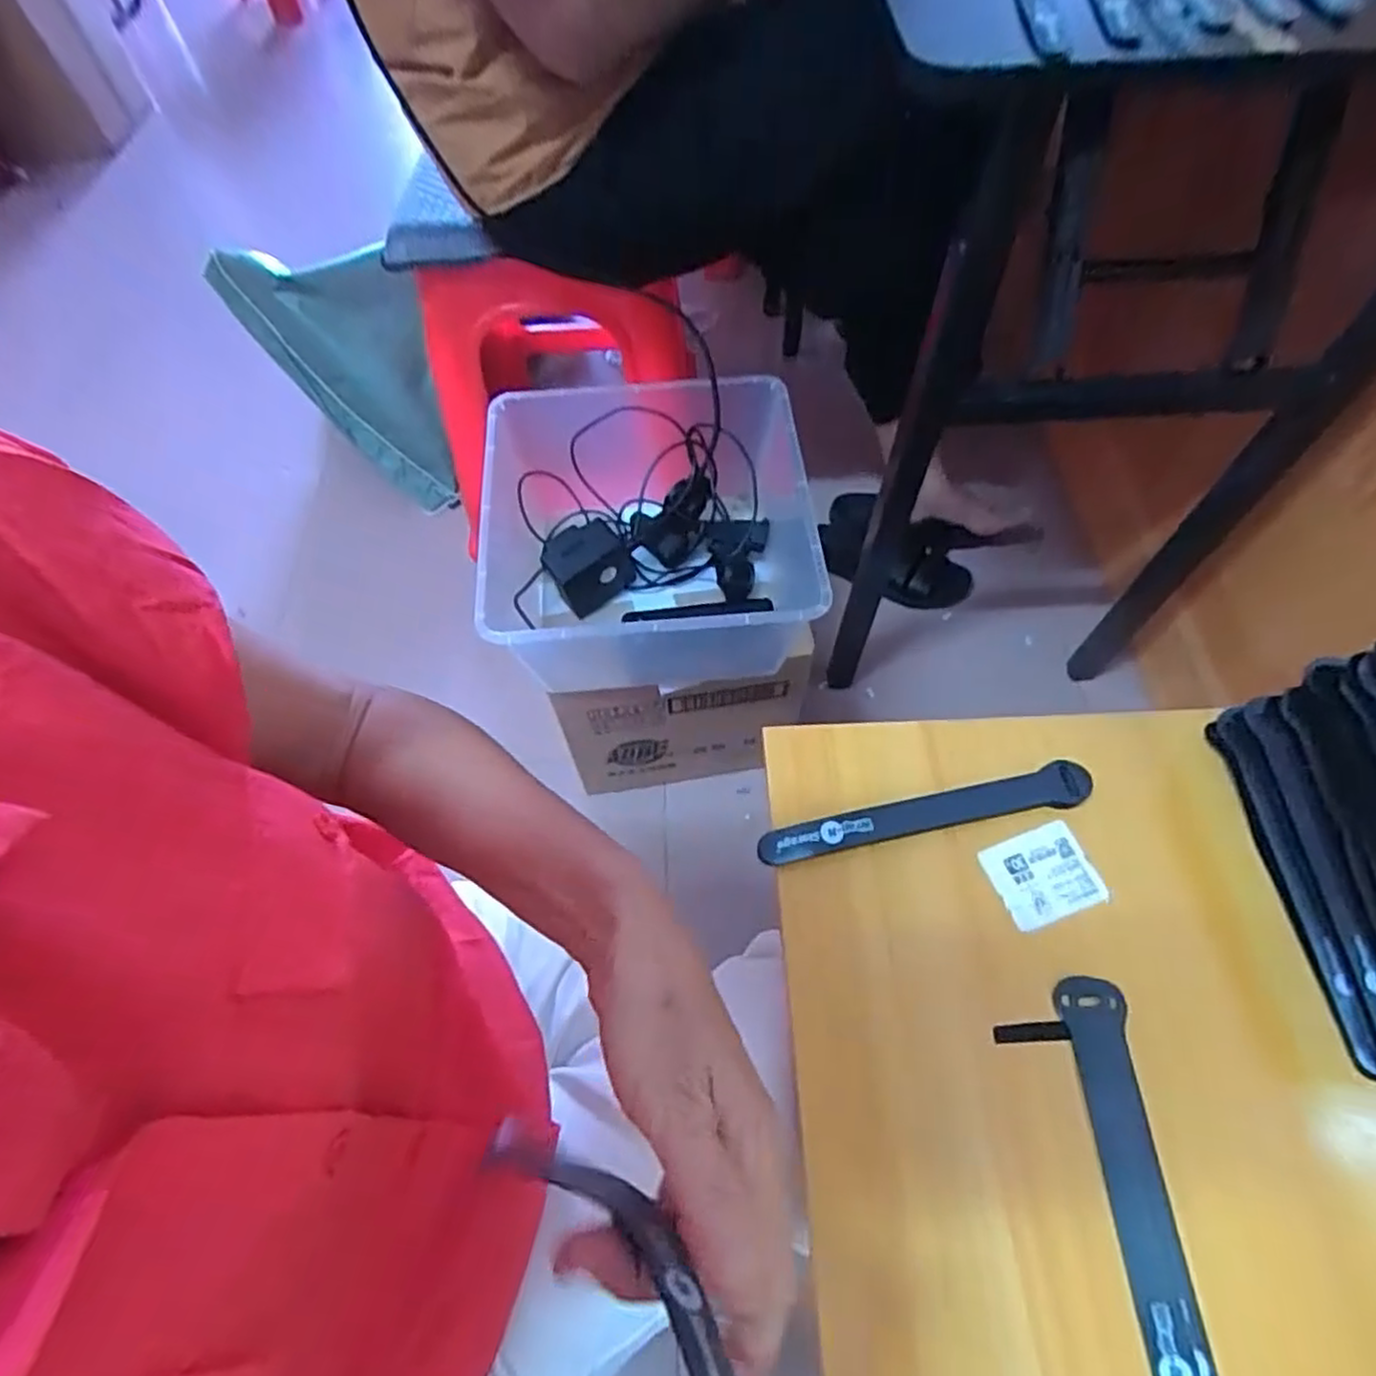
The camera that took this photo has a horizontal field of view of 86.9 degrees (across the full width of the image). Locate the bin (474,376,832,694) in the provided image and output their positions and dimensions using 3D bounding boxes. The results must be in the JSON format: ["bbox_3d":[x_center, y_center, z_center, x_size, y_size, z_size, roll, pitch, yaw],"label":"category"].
[{"bbox_3d":[-0.052,-0.156,0.749,0.323,0.152,0.272,-4,60,0],"label":"bin"}]

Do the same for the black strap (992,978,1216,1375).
[{"bbox_3d":[0.199,0.247,0.347,0.063,0.009,0.197,-1,61,2],"label":"black strap"}]

